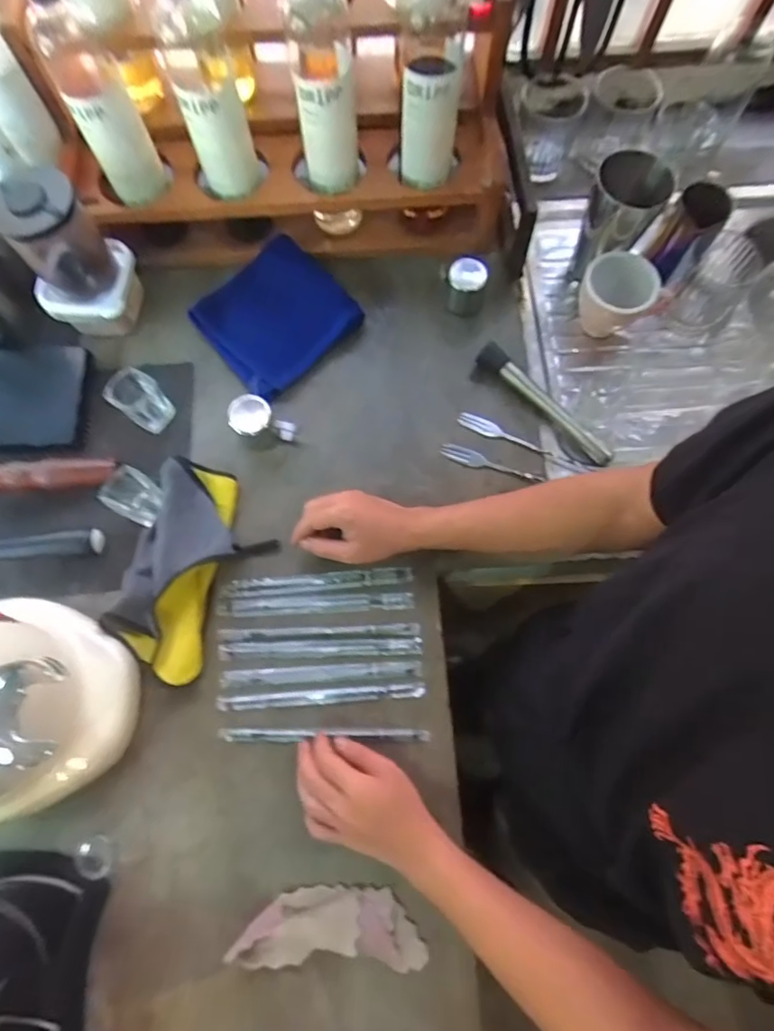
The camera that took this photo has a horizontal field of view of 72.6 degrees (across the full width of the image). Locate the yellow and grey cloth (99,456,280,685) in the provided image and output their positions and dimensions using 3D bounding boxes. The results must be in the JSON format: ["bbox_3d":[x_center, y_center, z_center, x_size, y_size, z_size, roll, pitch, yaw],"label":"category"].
[{"bbox_3d":[-0.214,0.055,0.578,0.132,0.043,0.228,15,73,5],"label":"yellow and grey cloth"}]

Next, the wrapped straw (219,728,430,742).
[{"bbox_3d":[-0.064,0.227,0.544,0.215,0.006,0.013,1,72,-1],"label":"wrapped straw"}]

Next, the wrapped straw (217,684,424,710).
[{"bbox_3d":[-0.069,0.191,0.555,0.215,0.004,0.015,-4,72,-1],"label":"wrapped straw"}]

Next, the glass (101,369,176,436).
[{"bbox_3d":[-0.293,-0.136,0.627,0.052,0.064,0.052,0,72,1],"label":"glass"}]

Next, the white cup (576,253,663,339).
[{"bbox_3d":[0.284,-0.273,0.659,0.085,0.084,0.083,0,72,1],"label":"white cup"}]

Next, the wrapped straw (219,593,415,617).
[{"bbox_3d":[-0.079,0.099,0.585,0.212,0.004,0.020,-2,72,0],"label":"wrapped straw"}]

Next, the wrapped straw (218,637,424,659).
[{"bbox_3d":[-0.072,0.143,0.569,0.216,0.004,0.017,-1,72,0],"label":"wrapped straw"}]

